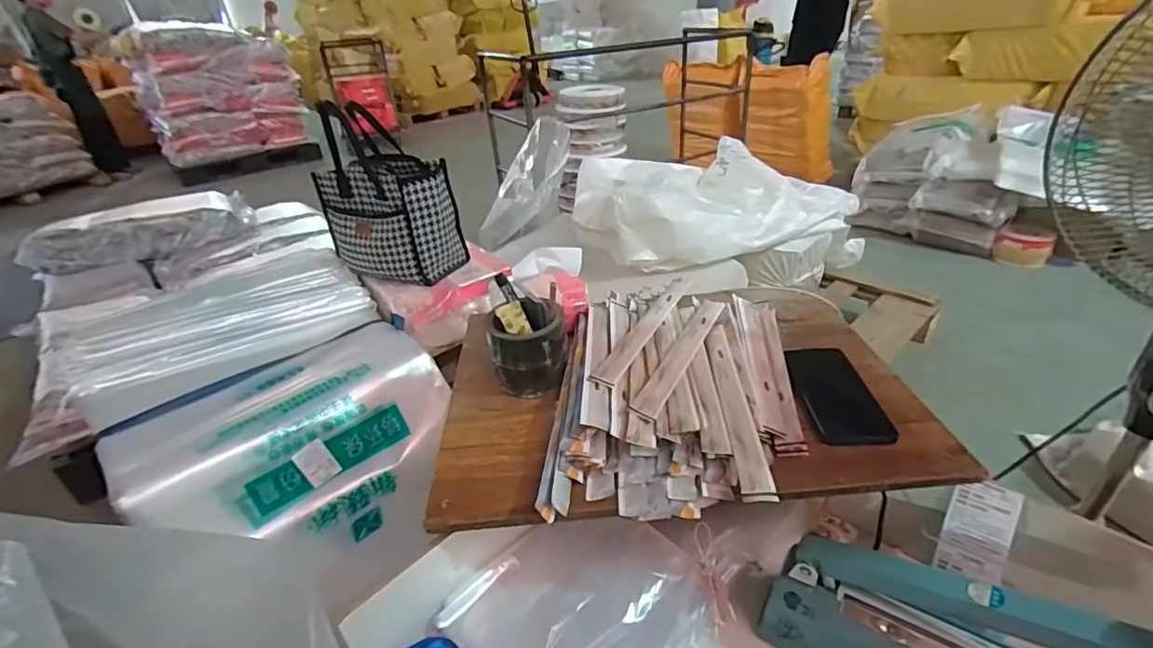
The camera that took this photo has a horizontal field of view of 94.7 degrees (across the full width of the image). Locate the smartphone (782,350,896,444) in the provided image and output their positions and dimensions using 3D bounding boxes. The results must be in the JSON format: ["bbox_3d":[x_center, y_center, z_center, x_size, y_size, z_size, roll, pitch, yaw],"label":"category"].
[{"bbox_3d":[0.297,0.076,0.617,0.082,0.010,0.163,-3,31,4],"label":"smartphone"}]

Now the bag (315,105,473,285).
[{"bbox_3d":[-0.402,-0.273,1.123,0.259,0.318,0.165,16,37,31],"label":"bag"}]

